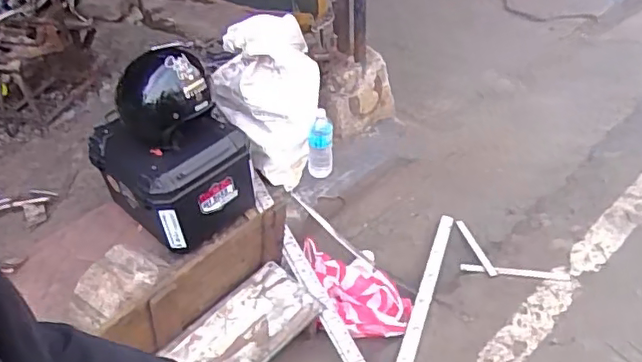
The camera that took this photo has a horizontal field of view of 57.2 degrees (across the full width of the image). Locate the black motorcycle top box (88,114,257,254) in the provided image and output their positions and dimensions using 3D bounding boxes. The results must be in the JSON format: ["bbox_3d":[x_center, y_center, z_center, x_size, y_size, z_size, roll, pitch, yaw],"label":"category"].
[{"bbox_3d":[-0.410,-0.029,1.661,0.315,0.320,0.359,-34,48,-31],"label":"black motorcycle top box"}]

